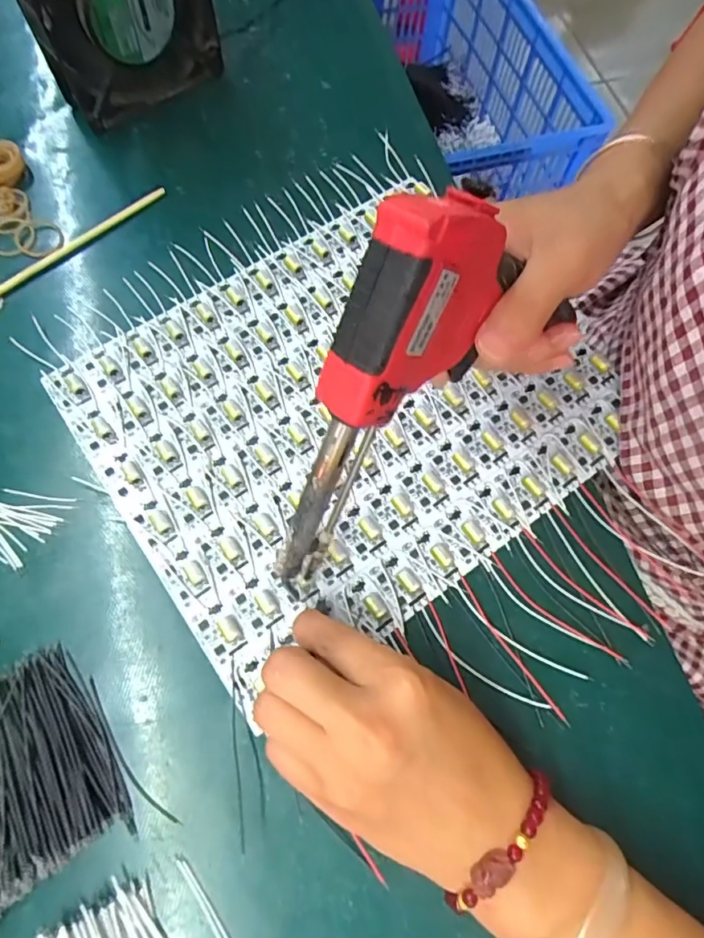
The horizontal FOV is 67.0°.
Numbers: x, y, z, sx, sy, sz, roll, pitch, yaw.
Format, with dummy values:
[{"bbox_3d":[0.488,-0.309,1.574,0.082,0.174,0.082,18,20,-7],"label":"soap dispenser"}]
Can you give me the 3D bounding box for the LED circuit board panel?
[{"bbox_3d":[-0.008,-0.039,0.321,0.278,0.007,0.244,-34,74,-12],"label":"LED circuit board panel"}]

